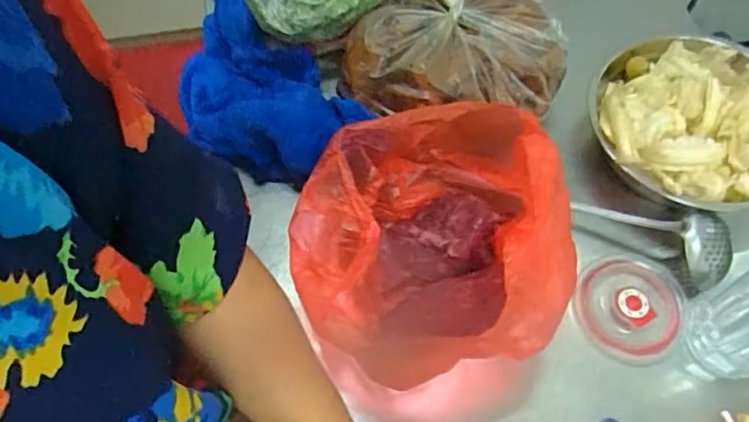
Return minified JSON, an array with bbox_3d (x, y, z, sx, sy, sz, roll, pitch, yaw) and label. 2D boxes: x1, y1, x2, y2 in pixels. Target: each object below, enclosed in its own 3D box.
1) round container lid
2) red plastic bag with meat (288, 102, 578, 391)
[{"bbox_3d":[0.238,0.089,0.540,0.096,0.014,0.102,-1,62,1],"label":"round container lid"},{"bbox_3d":[0.037,0.013,0.482,0.215,0.164,0.237,-8,62,-3],"label":"red plastic bag with meat"}]

